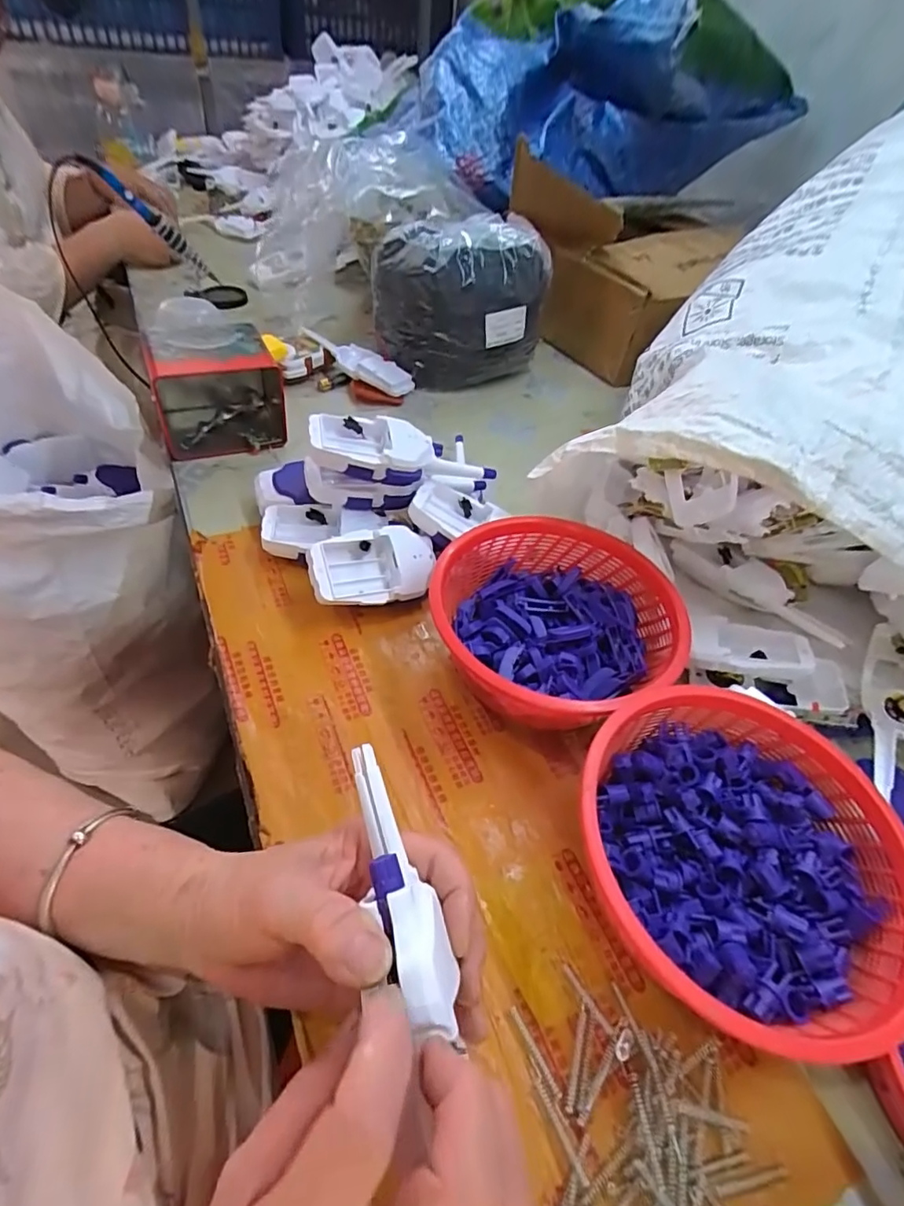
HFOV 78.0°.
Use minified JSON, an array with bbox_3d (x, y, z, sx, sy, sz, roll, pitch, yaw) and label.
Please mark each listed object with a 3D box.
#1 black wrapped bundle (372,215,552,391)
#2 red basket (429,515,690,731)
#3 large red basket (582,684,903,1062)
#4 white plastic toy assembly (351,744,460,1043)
[{"bbox_3d":[0.012,-0.396,0.744,0.215,0.179,0.135,-9,50,-15],"label":"black wrapped bundle"},{"bbox_3d":[0.076,0.023,0.431,0.168,0.080,0.176,4,48,-4],"label":"red basket"},{"bbox_3d":[0.163,0.147,0.325,0.166,0.079,0.175,4,48,-4],"label":"large red basket"},{"bbox_3d":[-0.024,0.114,0.234,0.022,0.021,0.111,-11,45,-17],"label":"white plastic toy assembly"}]

